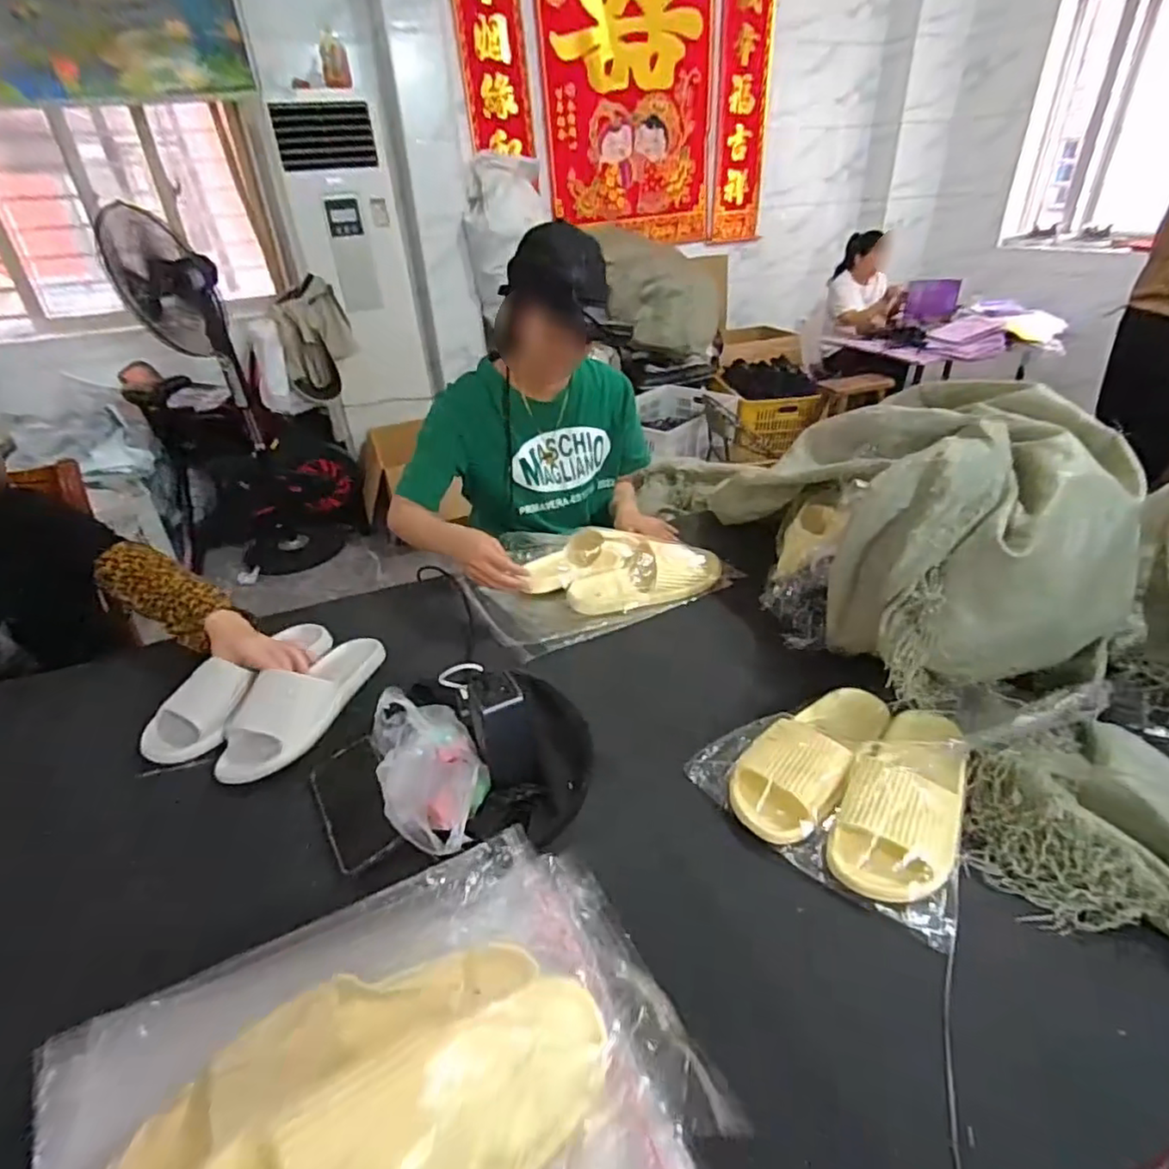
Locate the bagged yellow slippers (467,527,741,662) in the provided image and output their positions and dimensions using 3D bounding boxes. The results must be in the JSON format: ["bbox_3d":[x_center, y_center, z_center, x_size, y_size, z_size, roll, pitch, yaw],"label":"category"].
[{"bbox_3d":[0.022,-0.030,1.008,0.390,0.083,0.230,-15,34,-18],"label":"bagged yellow slippers"}]

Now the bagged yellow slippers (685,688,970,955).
[{"bbox_3d":[0.270,0.190,0.657,0.256,0.079,0.227,23,40,35],"label":"bagged yellow slippers"}]

